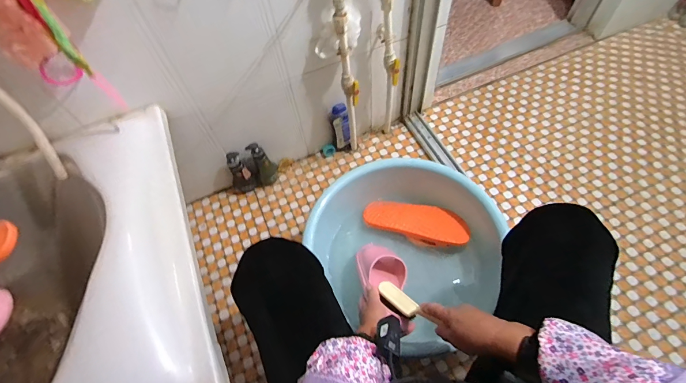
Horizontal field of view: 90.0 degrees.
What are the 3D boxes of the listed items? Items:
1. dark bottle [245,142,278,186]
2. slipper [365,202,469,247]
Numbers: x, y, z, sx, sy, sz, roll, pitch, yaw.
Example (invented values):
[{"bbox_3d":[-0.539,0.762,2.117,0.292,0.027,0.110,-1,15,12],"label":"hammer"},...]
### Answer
[{"bbox_3d":[-0.257,-0.089,1.125,0.068,0.185,0.050,-21,60,-8],"label":"dark bottle"},{"bbox_3d":[0.183,0.077,0.880,0.261,0.062,0.090,17,62,14],"label":"slipper"}]

